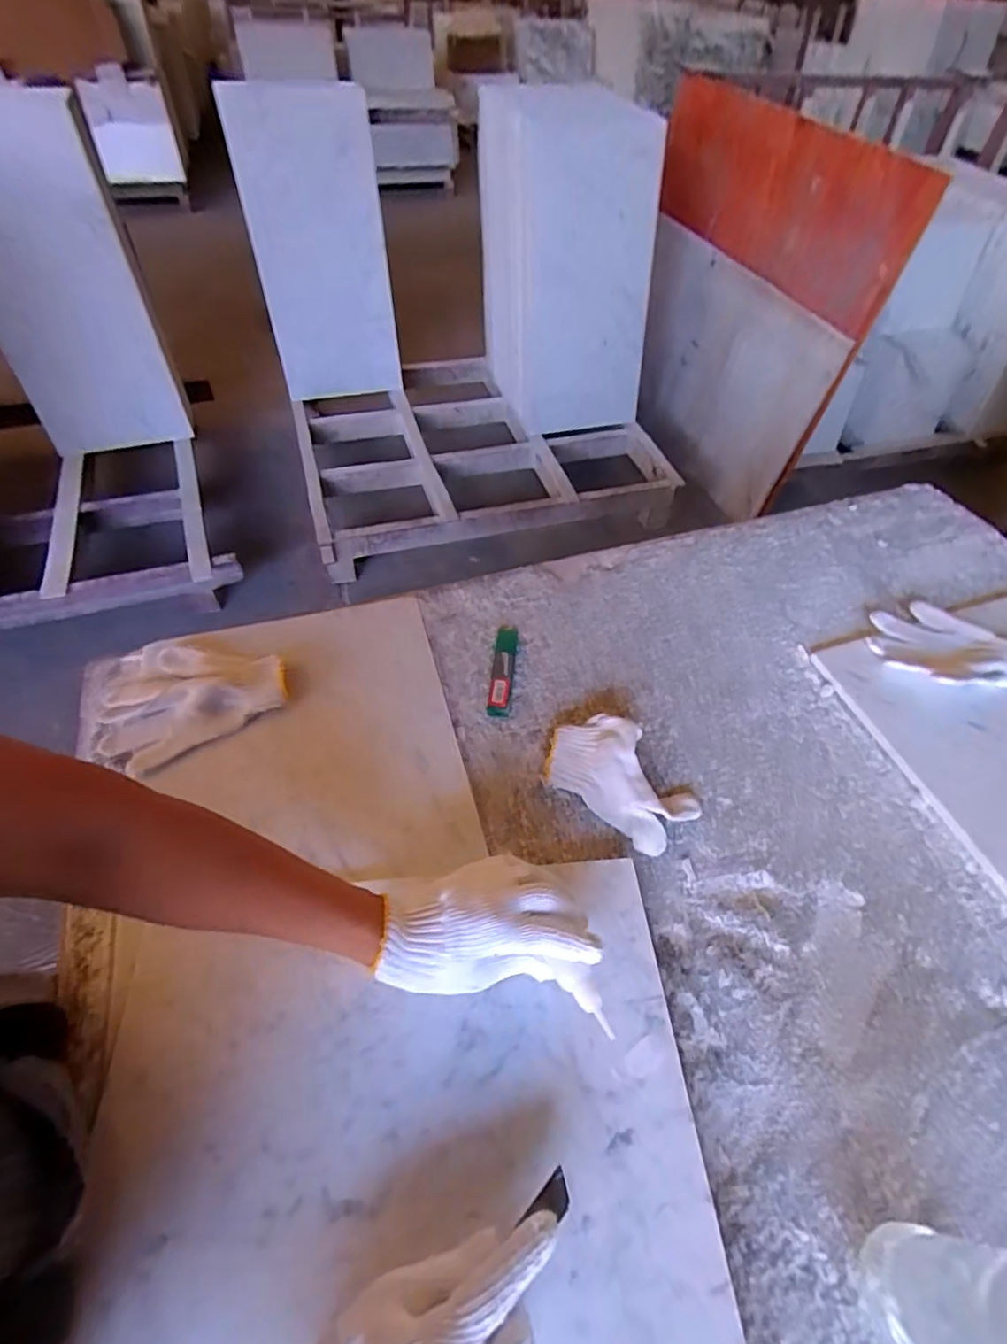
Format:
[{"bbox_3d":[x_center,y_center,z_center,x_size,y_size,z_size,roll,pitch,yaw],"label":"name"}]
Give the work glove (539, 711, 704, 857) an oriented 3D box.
[{"bbox_3d":[0.111,0.095,0.559,0.140,0.043,0.083,32,57,21],"label":"work glove"}]

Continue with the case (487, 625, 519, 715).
[{"bbox_3d":[0.000,-0.003,0.657,0.024,0.011,0.119,6,51,2],"label":"case"}]

